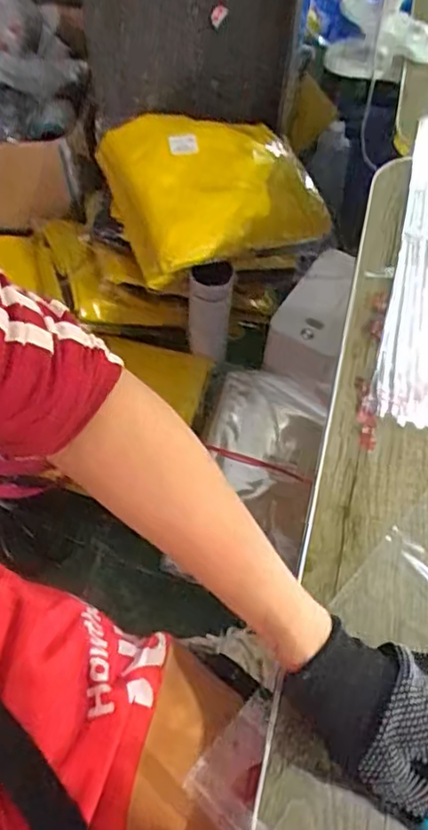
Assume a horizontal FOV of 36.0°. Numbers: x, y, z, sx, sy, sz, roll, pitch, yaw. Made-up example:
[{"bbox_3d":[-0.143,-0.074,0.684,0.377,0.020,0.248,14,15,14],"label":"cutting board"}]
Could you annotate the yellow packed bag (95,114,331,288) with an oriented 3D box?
[{"bbox_3d":[0.007,-0.319,0.911,0.271,0.126,0.223,-20,61,-13],"label":"yellow packed bag"}]

